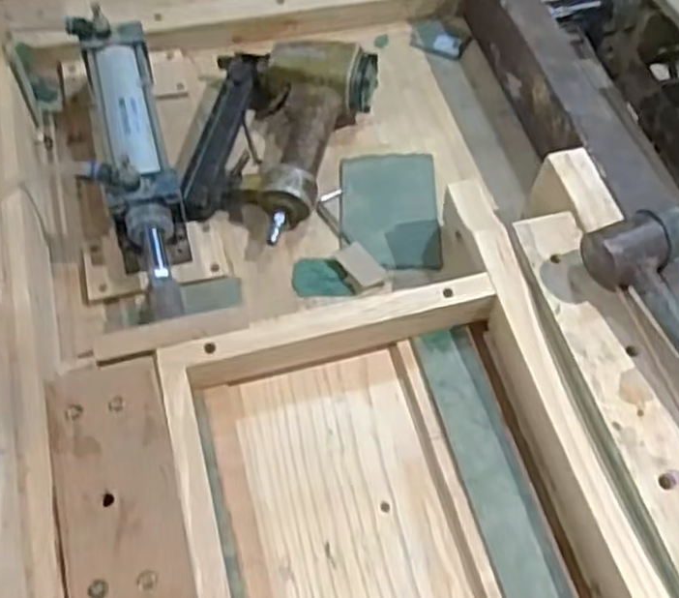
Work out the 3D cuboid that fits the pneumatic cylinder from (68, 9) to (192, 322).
[{"bbox_3d":[-0.178,-0.118,0.666,0.069,0.082,0.314,-11,61,-10],"label":"pneumatic cylinder"}]

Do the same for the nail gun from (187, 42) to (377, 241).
[{"bbox_3d":[-0.058,-0.154,0.722,0.153,0.062,0.213,12,59,3],"label":"nail gun"}]

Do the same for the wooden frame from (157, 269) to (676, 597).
[{"bbox_3d":[0.040,0.138,0.547,0.289,0.064,0.289,-12,61,-11],"label":"wooden frame"}]

